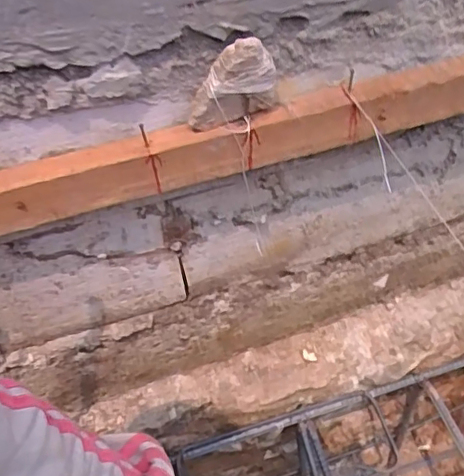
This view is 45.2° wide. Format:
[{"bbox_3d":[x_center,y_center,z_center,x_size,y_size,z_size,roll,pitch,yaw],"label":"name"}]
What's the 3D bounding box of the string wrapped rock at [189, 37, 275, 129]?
[{"bbox_3d":[-0.001,-0.142,0.497,0.080,0.066,0.024,-9,49,-2],"label":"string wrapped rock"}]

